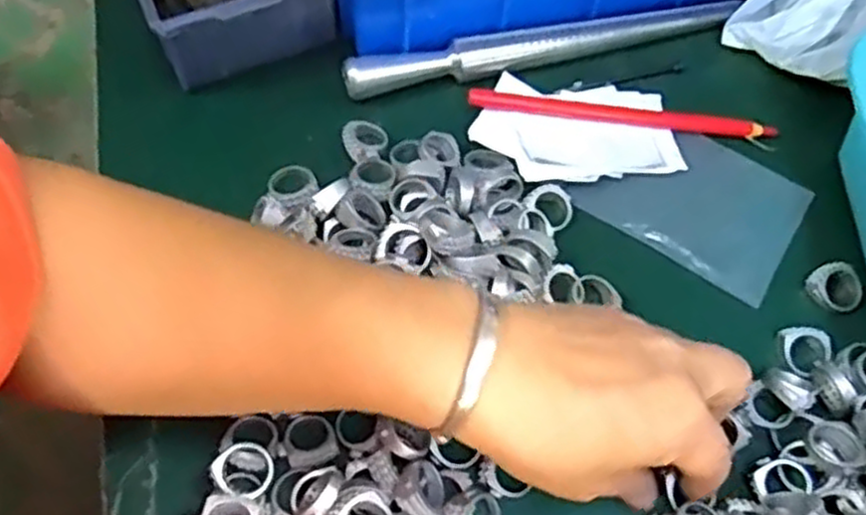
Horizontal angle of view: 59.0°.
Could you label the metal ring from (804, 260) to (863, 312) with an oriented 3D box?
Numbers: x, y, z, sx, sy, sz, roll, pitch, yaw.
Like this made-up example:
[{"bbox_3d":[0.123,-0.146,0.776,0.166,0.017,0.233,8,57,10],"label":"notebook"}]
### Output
[{"bbox_3d":[0.197,0.014,0.373,0.025,0.006,0.025,1,62,-2],"label":"metal ring"}]

